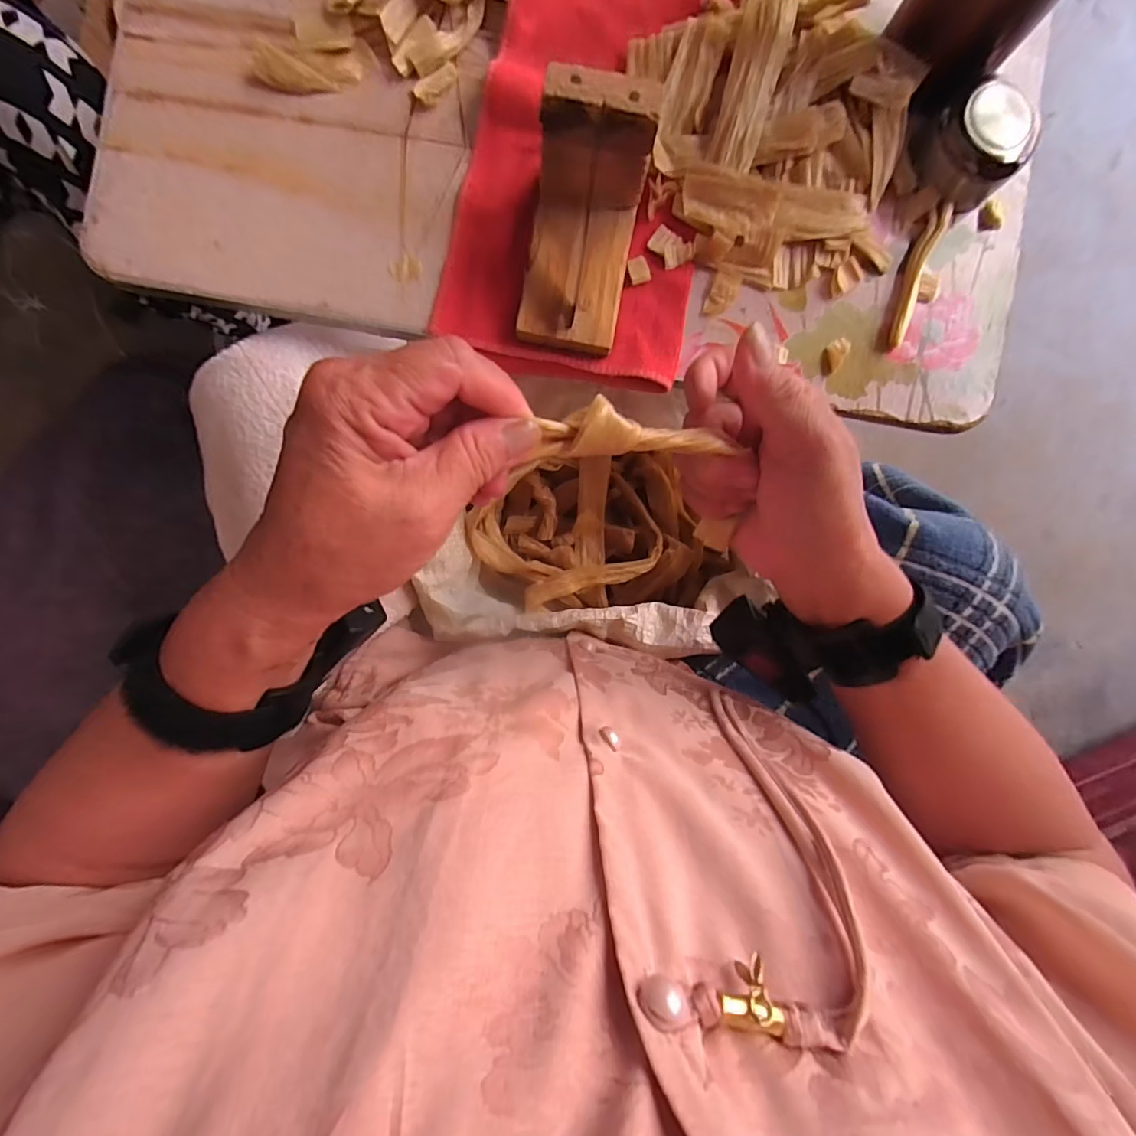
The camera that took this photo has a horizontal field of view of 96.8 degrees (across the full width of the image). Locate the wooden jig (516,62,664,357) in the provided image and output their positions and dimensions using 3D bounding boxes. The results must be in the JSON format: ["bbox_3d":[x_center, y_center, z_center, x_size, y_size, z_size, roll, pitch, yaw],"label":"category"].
[{"bbox_3d":[0.008,-0.191,0.286,0.060,0.078,0.106,10,88,-2],"label":"wooden jig"}]

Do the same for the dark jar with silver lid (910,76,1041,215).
[{"bbox_3d":[0.260,-0.273,0.324,0.058,0.039,0.066,-45,91,-3],"label":"dark jar with silver lid"}]

